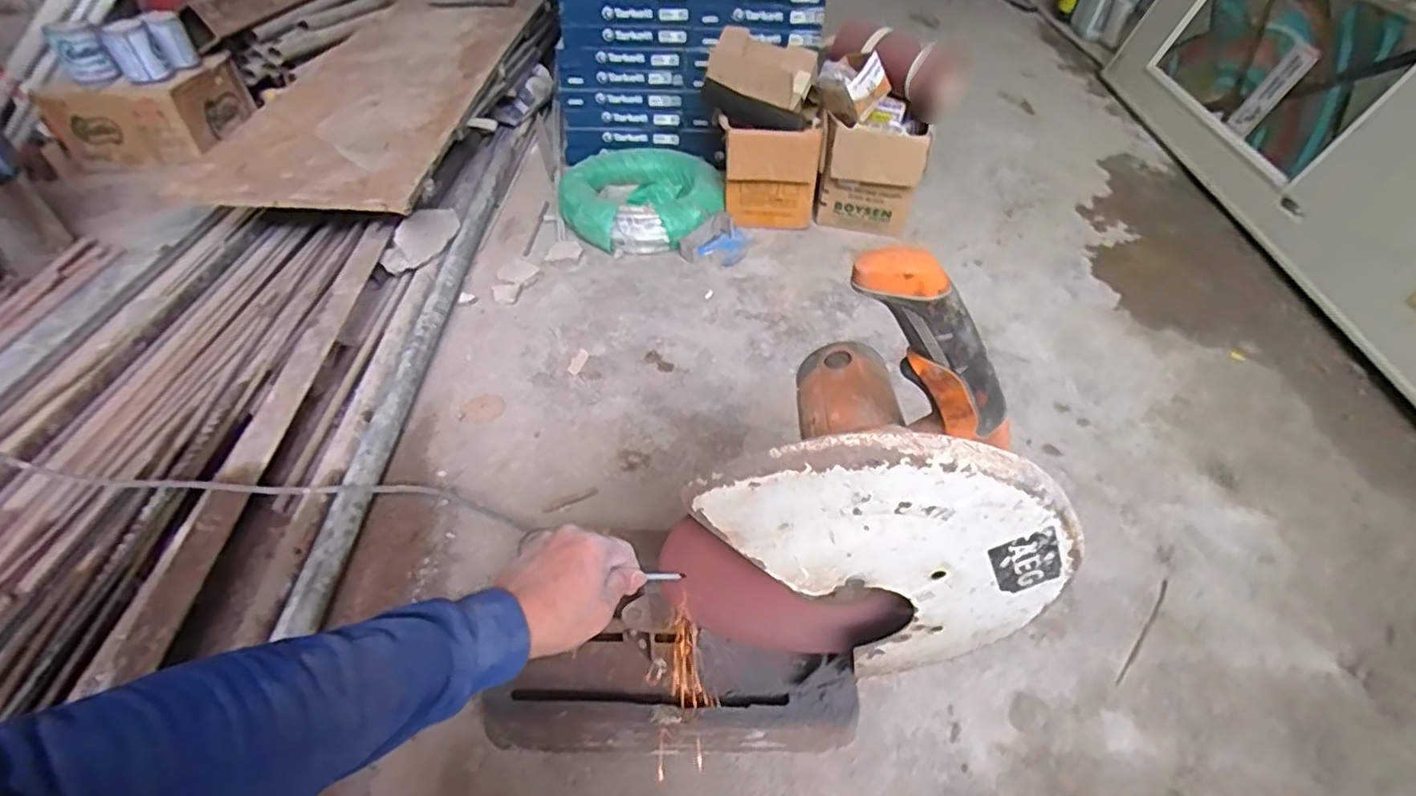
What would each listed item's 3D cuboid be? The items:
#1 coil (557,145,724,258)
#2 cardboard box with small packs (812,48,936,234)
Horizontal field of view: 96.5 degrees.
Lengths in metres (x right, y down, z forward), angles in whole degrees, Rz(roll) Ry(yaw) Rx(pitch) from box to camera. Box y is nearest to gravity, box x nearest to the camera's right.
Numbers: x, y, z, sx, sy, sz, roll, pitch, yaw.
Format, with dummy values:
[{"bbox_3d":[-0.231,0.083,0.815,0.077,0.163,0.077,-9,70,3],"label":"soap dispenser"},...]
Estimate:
[{"bbox_3d":[-0.173,-0.532,1.636,0.409,0.080,0.442,1,46,-1],"label":"coil"},{"bbox_3d":[0.388,-0.608,1.550,0.266,0.358,0.199,8,45,6],"label":"cardboard box with small packs"}]

